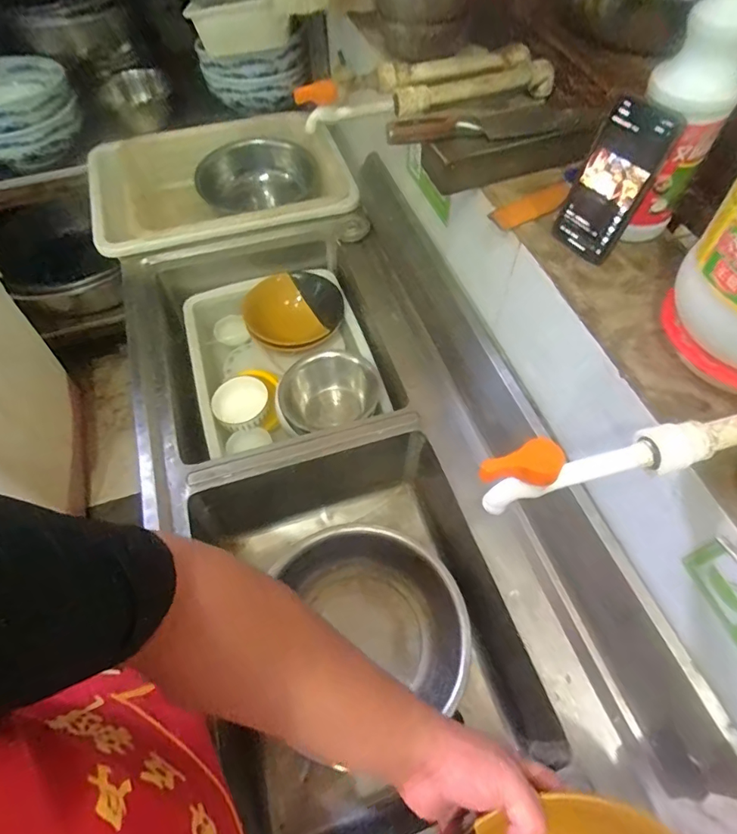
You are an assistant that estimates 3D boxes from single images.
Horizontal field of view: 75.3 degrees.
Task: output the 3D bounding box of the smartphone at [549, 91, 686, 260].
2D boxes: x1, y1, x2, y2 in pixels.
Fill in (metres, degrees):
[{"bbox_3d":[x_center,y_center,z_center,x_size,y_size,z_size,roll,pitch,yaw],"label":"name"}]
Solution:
[{"bbox_3d":[0.266,-0.257,0.528,0.012,0.155,0.076,-23,58,-31],"label":"smartphone"}]

